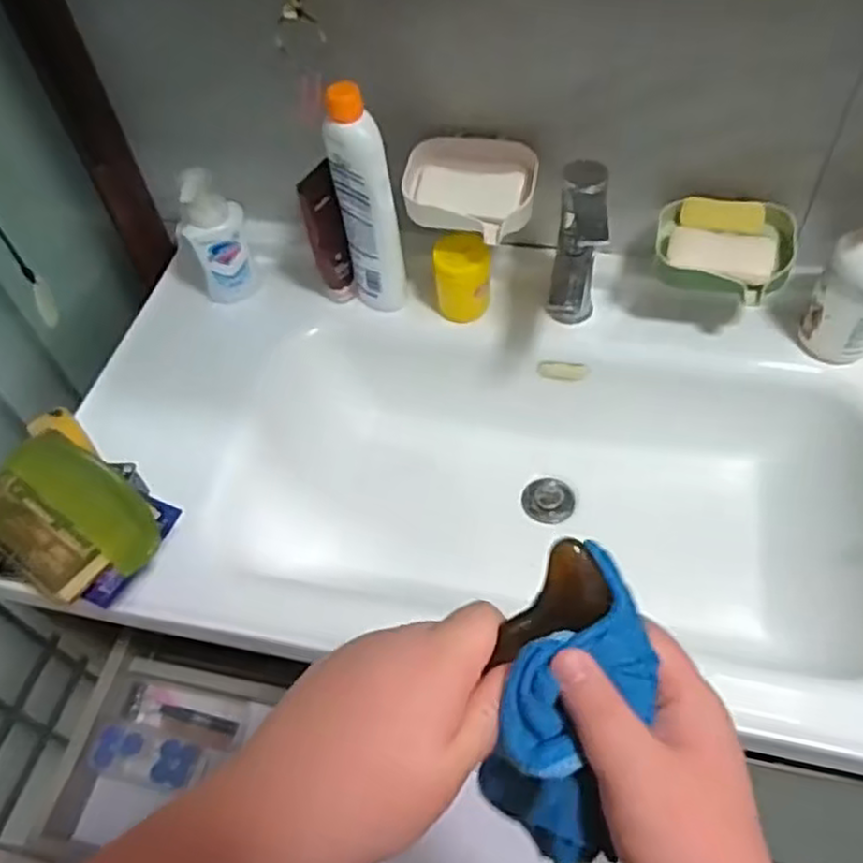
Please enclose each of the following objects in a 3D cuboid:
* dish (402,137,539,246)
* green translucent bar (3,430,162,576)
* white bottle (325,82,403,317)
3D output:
[{"bbox_3d":[0.038,-0.244,0.733,0.131,0.049,0.094,10,55,12],"label":"dish"},{"bbox_3d":[-0.305,0.057,0.651,0.179,0.016,0.059,30,61,25],"label":"green translucent bar"},{"bbox_3d":[-0.068,-0.230,0.752,0.057,0.248,0.047,-12,53,-4],"label":"white bottle"}]

